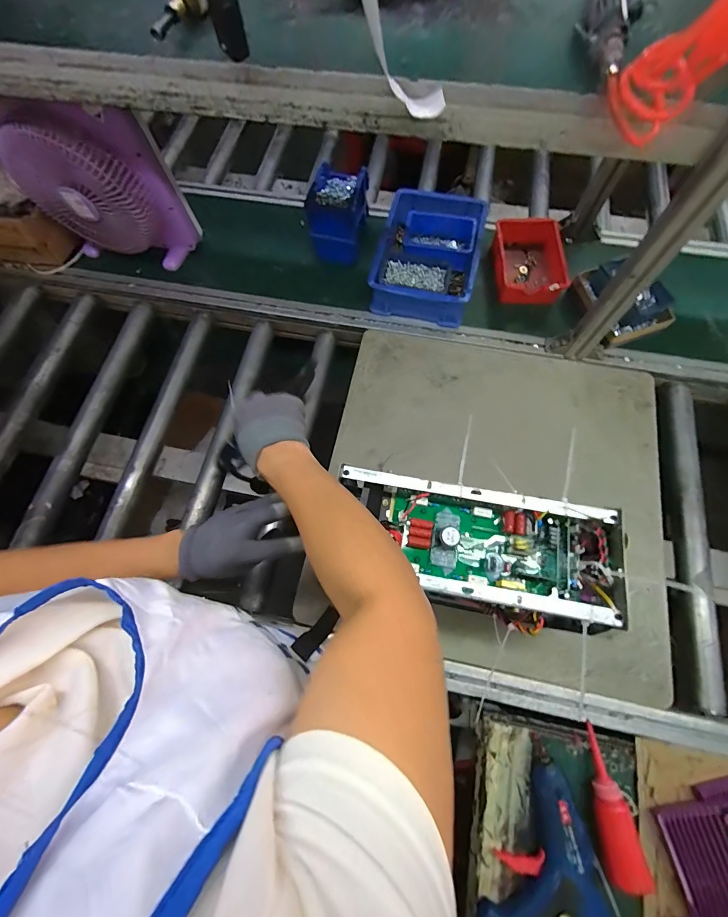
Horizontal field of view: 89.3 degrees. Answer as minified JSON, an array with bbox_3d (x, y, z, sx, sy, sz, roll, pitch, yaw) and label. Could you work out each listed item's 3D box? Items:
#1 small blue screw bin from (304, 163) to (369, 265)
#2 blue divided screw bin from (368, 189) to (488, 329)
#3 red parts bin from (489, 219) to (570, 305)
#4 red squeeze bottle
[{"bbox_3d":[-0.060,-0.548,0.832,0.114,0.110,0.175,10,71,4],"label":"small blue screw bin"},{"bbox_3d":[0.142,-0.454,0.814,0.212,0.072,0.309,14,71,5],"label":"blue divided screw bin"},{"bbox_3d":[0.368,-0.438,0.830,0.151,0.063,0.214,3,71,1],"label":"red parts bin"},{"bbox_3d":[0.317,0.451,0.483,0.043,0.048,0.158,-6,71,-2],"label":"red squeeze bottle"}]

